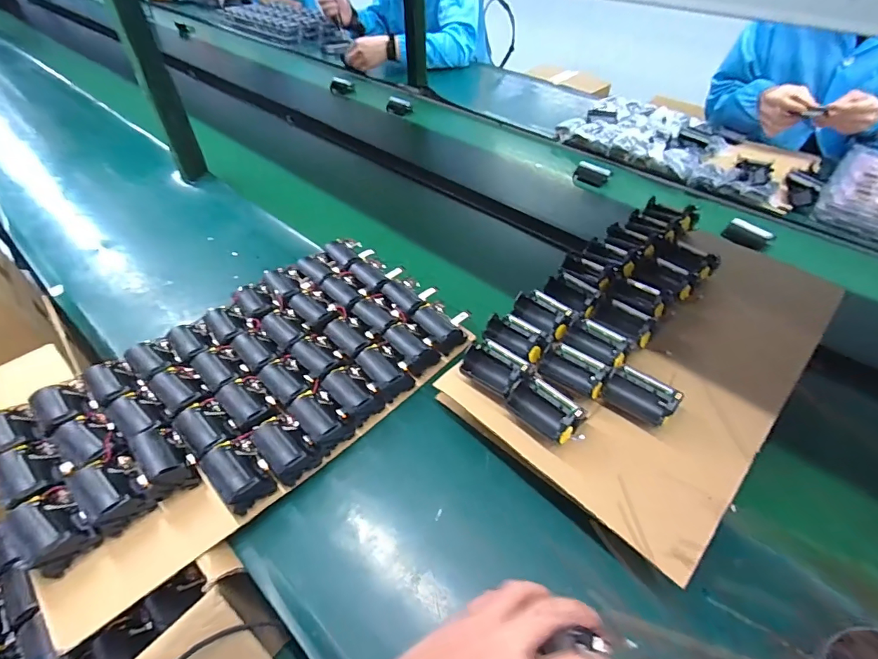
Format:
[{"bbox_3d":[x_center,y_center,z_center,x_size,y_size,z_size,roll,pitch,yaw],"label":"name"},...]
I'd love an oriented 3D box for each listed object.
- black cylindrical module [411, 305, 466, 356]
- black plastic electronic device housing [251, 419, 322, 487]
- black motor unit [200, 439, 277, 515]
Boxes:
[{"bbox_3d":[-0.002,-0.002,0.601,0.041,0.030,0.072,-31,54,-24],"label":"black cylindrical module"},{"bbox_3d":[-0.171,0.130,0.481,0.072,0.036,0.045,32,56,27],"label":"black plastic electronic device housing"},{"bbox_3d":[-0.209,0.150,0.458,0.047,0.041,0.070,-35,56,-27],"label":"black motor unit"}]

